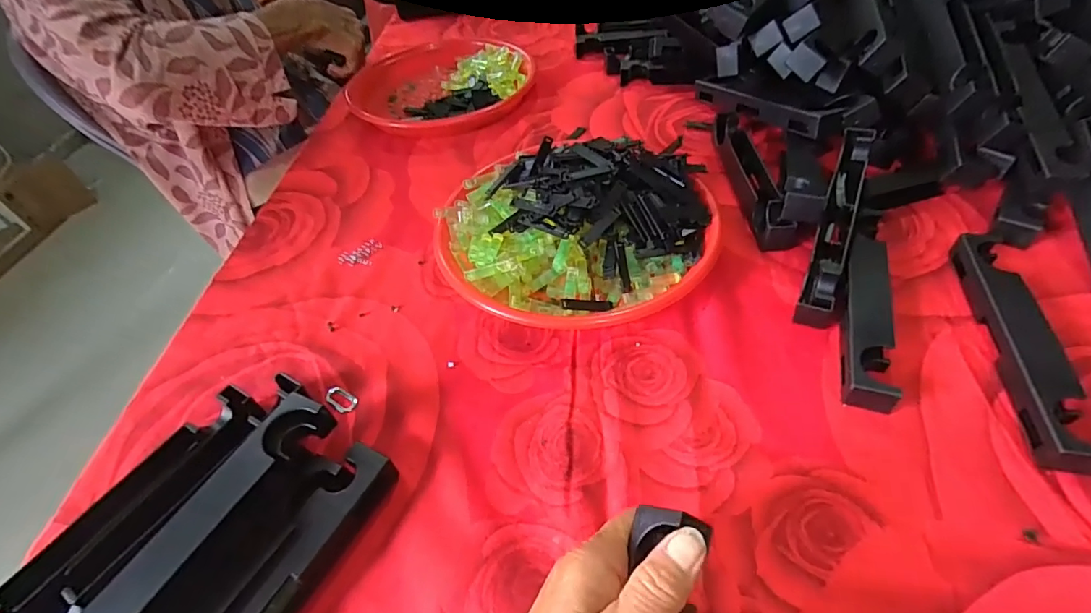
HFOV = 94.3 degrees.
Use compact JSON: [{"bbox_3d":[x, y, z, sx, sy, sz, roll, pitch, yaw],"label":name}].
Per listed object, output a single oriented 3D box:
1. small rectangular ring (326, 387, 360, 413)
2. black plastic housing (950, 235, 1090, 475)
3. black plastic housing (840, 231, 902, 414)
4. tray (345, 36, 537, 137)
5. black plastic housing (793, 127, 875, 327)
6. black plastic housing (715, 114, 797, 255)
[{"bbox_3d":[-0.157,0.072,0.390,0.028,0.004,0.015,24,57,25],"label":"small rectangular ring"},{"bbox_3d":[0.336,0.023,0.360,0.033,0.026,0.190,6,51,12],"label":"black plastic housing"},{"bbox_3d":[0.243,0.006,0.385,0.033,0.025,0.163,10,52,16],"label":"black plastic housing"},{"bbox_3d":[-0.139,-0.311,0.701,0.231,0.032,0.221,17,54,21],"label":"tray"},{"bbox_3d":[0.244,-0.068,0.421,0.033,0.035,0.194,17,66,18],"label":"black plastic housing"},{"bbox_3d":[0.205,-0.130,0.502,0.036,0.030,0.192,-4,49,4],"label":"black plastic housing"}]

